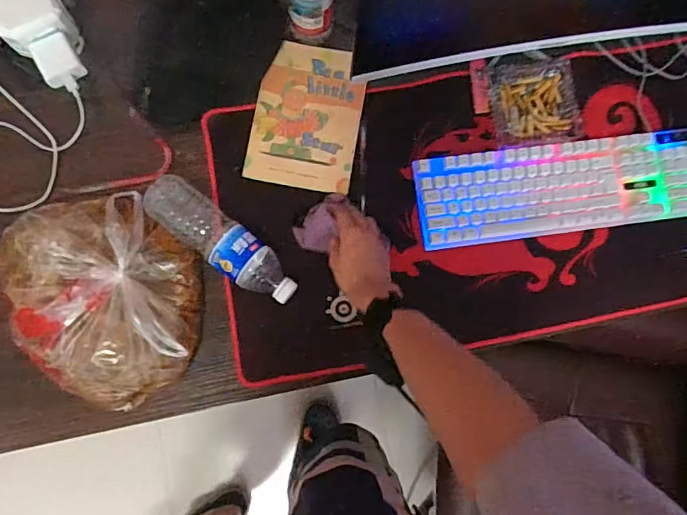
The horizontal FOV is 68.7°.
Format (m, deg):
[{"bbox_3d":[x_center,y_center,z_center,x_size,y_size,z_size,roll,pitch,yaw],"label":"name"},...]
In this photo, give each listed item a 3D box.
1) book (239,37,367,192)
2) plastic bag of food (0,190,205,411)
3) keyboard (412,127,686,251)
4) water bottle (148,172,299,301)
[{"bbox_3d":[-0.050,-0.202,0.714,0.146,0.010,0.210,10,81,-1],"label":"book"},{"bbox_3d":[-0.311,0.046,0.634,0.232,0.074,0.278,-45,86,-8],"label":"plastic bag of food"},{"bbox_3d":[0.312,-0.099,0.710,0.419,0.029,0.127,-7,82,-4],"label":"keyboard"},{"bbox_3d":[-0.160,-0.022,0.658,0.228,0.053,0.062,38,82,3],"label":"water bottle"}]

